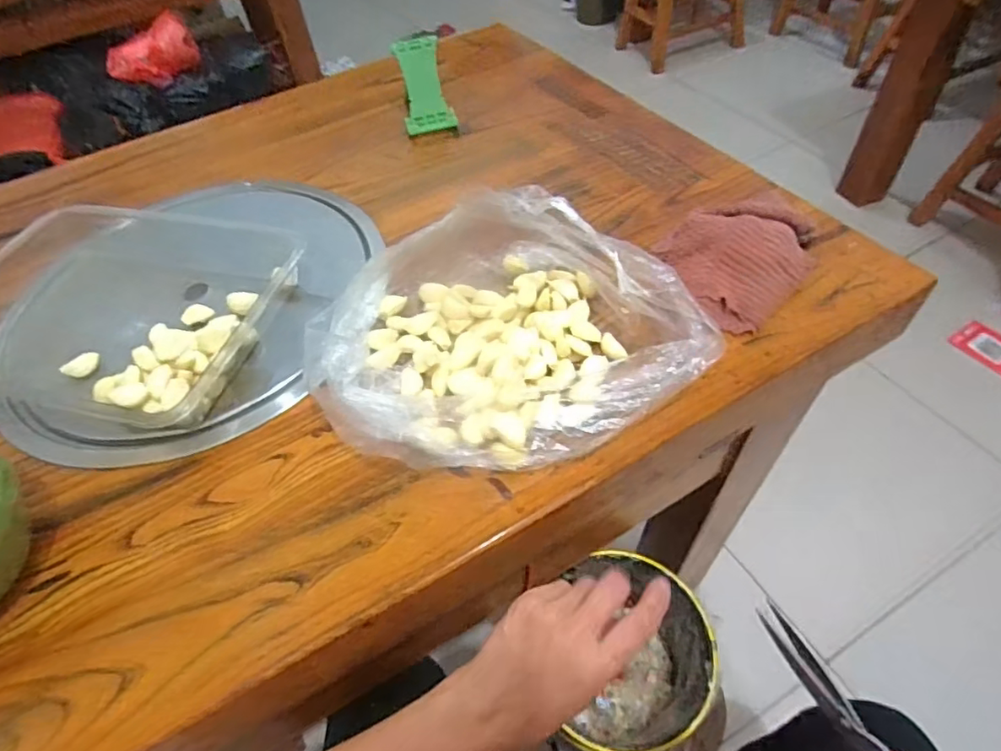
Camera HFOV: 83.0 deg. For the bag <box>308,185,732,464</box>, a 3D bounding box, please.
[{"bbox_3d":[-0.015,-0.033,0.447,0.240,0.098,0.262,-36,57,-21],"label":"bag"}]

